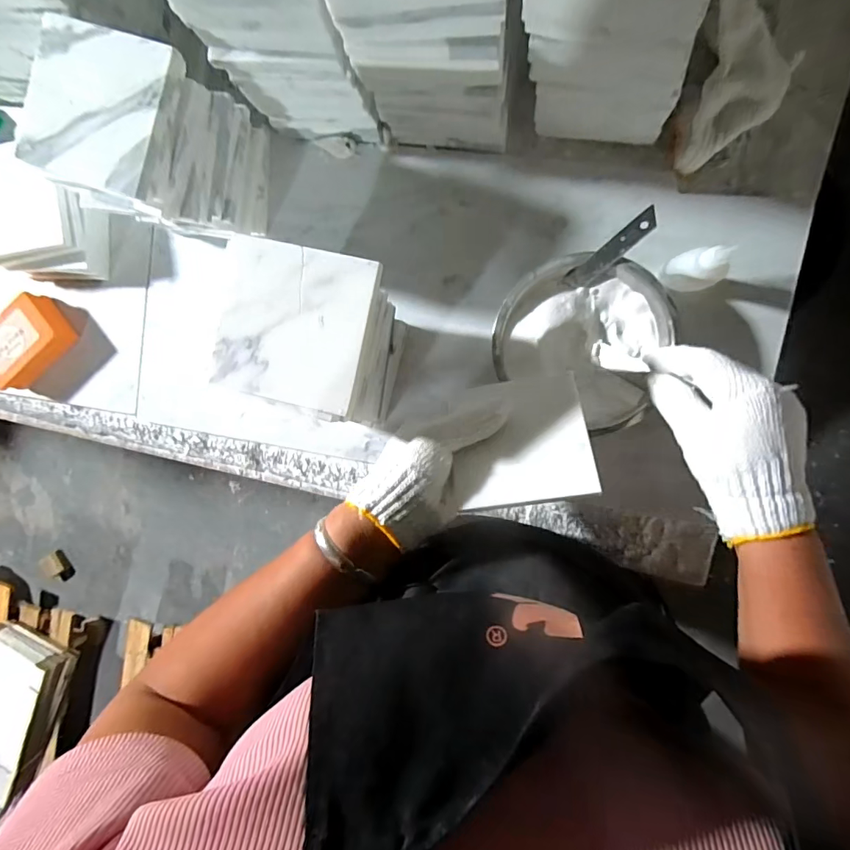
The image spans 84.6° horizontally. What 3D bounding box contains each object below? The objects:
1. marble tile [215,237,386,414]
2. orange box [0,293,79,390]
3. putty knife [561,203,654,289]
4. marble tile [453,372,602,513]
[{"bbox_3d":[-0.086,-0.065,0.303,0.099,0.006,0.098,13,97,4],"label":"marble tile"},{"bbox_3d":[-0.410,-0.084,0.477,0.092,0.035,0.051,-40,91,9],"label":"orange box"},{"bbox_3d":[0.150,-0.139,0.376,0.019,0.012,0.083,51,139,-1],"label":"putty knife"},{"bbox_3d":[0.071,0.011,0.347,0.094,0.004,0.096,-9,63,10],"label":"marble tile"}]

